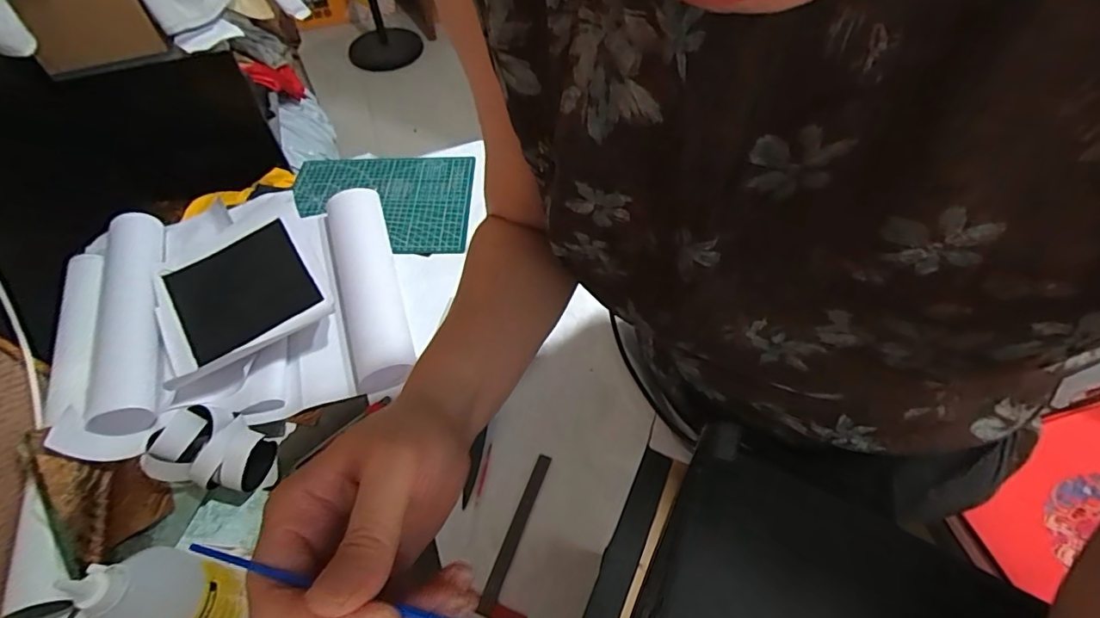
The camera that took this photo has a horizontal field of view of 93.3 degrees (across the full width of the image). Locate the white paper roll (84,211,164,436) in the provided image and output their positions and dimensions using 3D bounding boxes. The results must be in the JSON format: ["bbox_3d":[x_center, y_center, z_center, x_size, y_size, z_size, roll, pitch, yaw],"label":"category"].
[{"bbox_3d":[-0.547,0.007,0.680,0.065,0.048,0.341,-19,56,-11],"label":"white paper roll"}]

